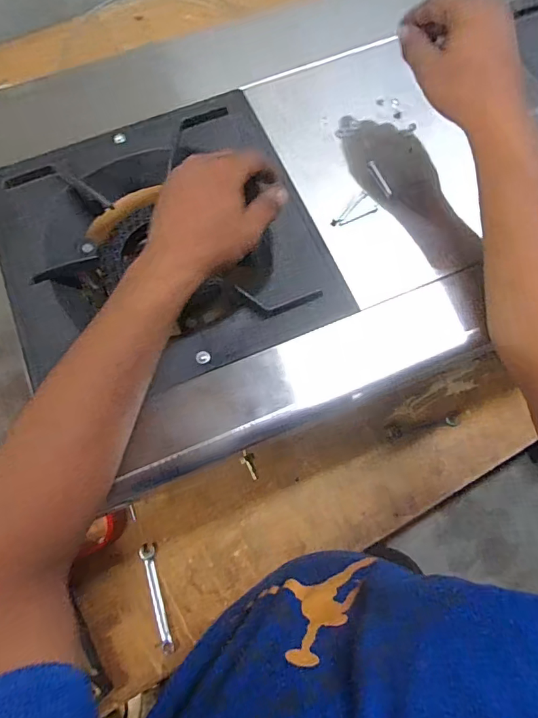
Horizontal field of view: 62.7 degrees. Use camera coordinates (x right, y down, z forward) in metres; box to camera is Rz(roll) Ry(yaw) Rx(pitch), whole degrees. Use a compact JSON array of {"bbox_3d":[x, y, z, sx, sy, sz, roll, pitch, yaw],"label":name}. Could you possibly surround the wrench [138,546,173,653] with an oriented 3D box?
[{"bbox_3d":[-0.151,0.324,0.601,0.021,0.009,0.136,-19,72,-6],"label":"wrench"}]

